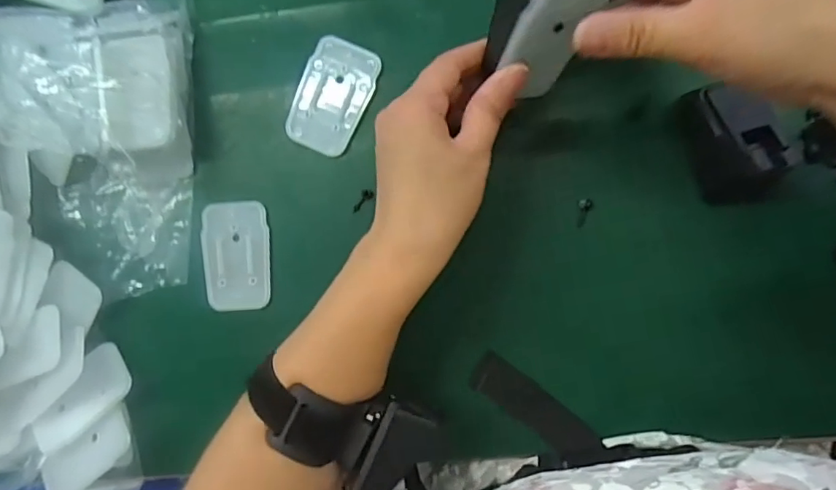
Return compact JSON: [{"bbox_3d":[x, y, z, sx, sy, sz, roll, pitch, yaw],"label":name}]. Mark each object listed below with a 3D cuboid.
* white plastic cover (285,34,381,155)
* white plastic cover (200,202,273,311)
[{"bbox_3d":[-0.055,-0.094,0.343,0.044,0.004,0.070,25,93,4],"label":"white plastic cover"},{"bbox_3d":[-0.119,0.007,0.352,0.044,0.004,0.070,-2,91,5],"label":"white plastic cover"}]

